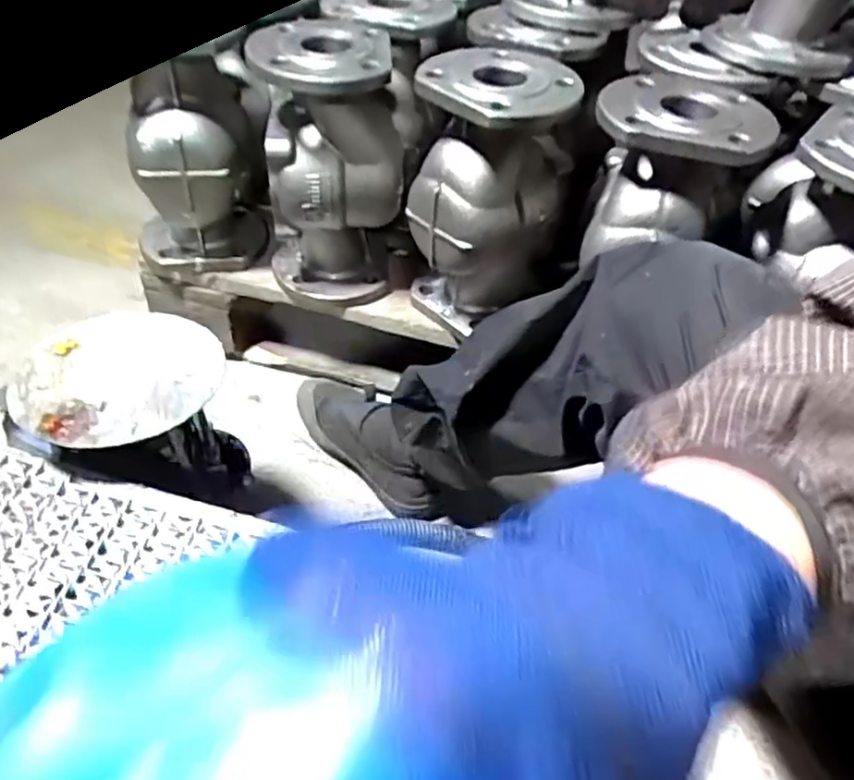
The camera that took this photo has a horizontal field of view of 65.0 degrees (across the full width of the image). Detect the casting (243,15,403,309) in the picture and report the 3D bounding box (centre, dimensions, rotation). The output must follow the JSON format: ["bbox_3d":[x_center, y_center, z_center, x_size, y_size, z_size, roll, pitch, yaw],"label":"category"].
[{"bbox_3d":[-0.102,-0.229,0.723,0.148,0.297,0.168,-2,44,-7],"label":"casting"}]

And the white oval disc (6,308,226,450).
[{"bbox_3d":[-0.257,-0.015,0.561,0.144,0.014,0.165,24,47,19],"label":"white oval disc"}]

